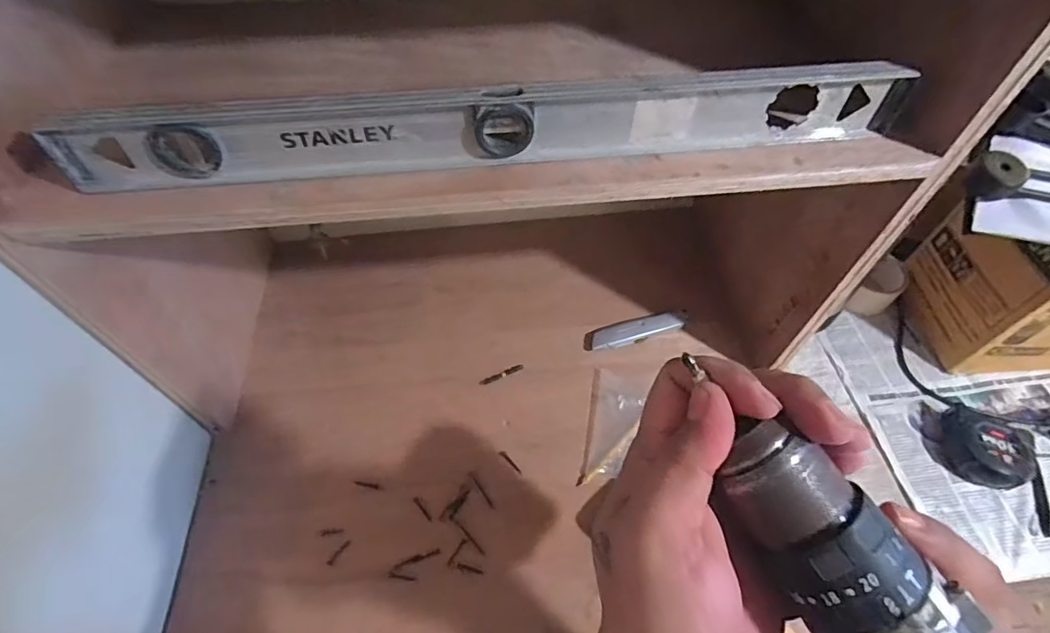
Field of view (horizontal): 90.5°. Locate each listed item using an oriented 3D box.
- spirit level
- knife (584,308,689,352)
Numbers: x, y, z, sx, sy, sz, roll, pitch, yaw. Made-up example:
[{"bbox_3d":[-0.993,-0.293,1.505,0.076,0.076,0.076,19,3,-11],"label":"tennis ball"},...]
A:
[{"bbox_3d":[-0.012,-0.138,0.382,0.603,0.059,0.021,-6,55,-5],"label":"spirit level"},{"bbox_3d":[0.156,0.019,0.727,0.151,0.014,0.038,-11,56,-9],"label":"knife"}]

